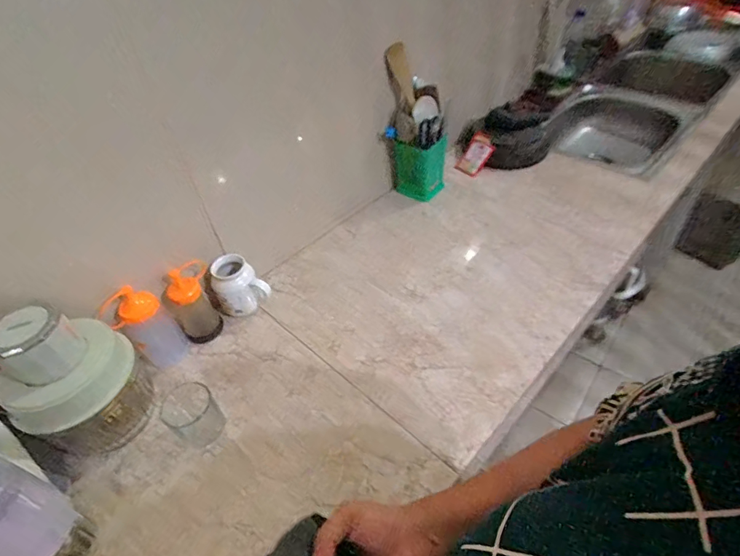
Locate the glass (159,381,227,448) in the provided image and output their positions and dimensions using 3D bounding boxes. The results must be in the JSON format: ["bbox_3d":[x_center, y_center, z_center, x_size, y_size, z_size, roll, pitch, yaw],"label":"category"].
[{"bbox_3d":[-0.281,0.216,0.684,0.076,0.061,0.073,28,54,31],"label":"glass"}]

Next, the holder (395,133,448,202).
[{"bbox_3d":[0.130,-0.286,1.092,0.113,0.134,0.097,15,48,22],"label":"holder"}]

